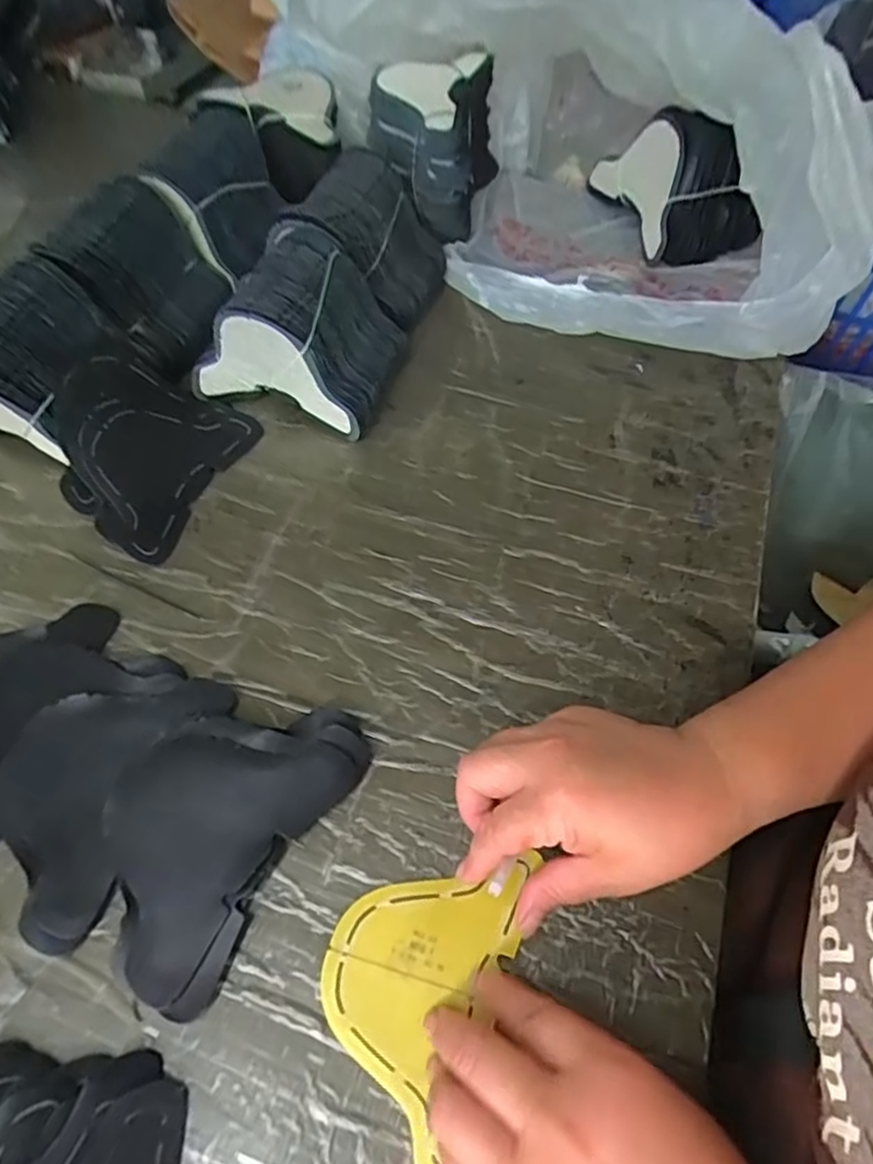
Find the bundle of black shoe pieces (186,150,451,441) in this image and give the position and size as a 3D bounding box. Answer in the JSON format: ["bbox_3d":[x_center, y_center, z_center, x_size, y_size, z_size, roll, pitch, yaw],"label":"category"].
[{"bbox_3d":[-0.083,-0.230,0.511,0.128,0.108,0.203,17,58,10],"label":"bundle of black shoe pieces"}]

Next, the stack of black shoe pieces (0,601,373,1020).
[{"bbox_3d":[-0.174,0.098,0.351,0.234,0.015,0.148,22,59,13],"label":"stack of black shoe pieces"}]

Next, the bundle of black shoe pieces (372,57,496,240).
[{"bbox_3d":[0.000,-0.379,0.572,0.108,0.099,0.132,0,57,-1],"label":"bundle of black shoe pieces"}]

